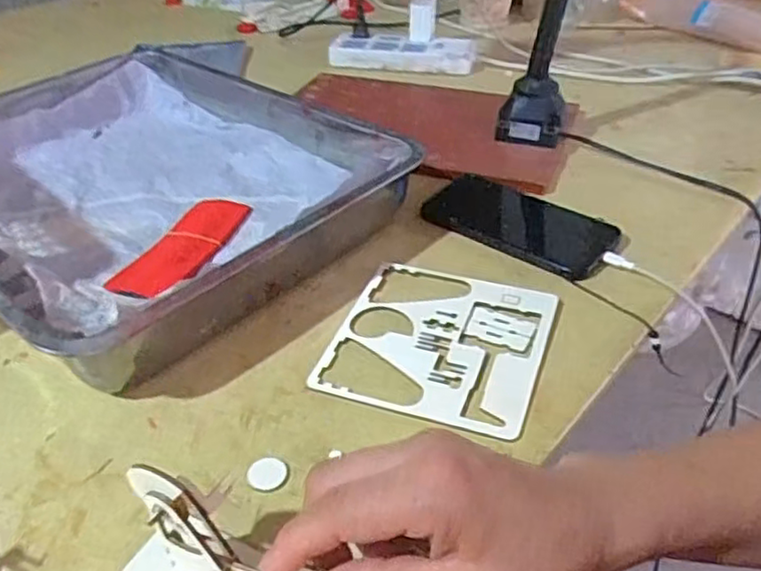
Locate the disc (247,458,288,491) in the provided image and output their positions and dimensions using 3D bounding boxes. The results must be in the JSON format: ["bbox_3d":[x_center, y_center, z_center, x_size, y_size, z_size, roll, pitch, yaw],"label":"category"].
[{"bbox_3d":[-0.066,0.110,0.389,0.023,0.004,0.022,-1,38,1],"label":"disc"}]

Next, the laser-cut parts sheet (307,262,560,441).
[{"bbox_3d":[0.043,0.037,0.474,0.143,0.006,0.146,12,40,17],"label":"laser-cut parts sheet"}]

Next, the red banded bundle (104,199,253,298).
[{"bbox_3d":[-0.162,-0.035,0.563,0.068,0.013,0.149,10,39,15],"label":"red banded bundle"}]

